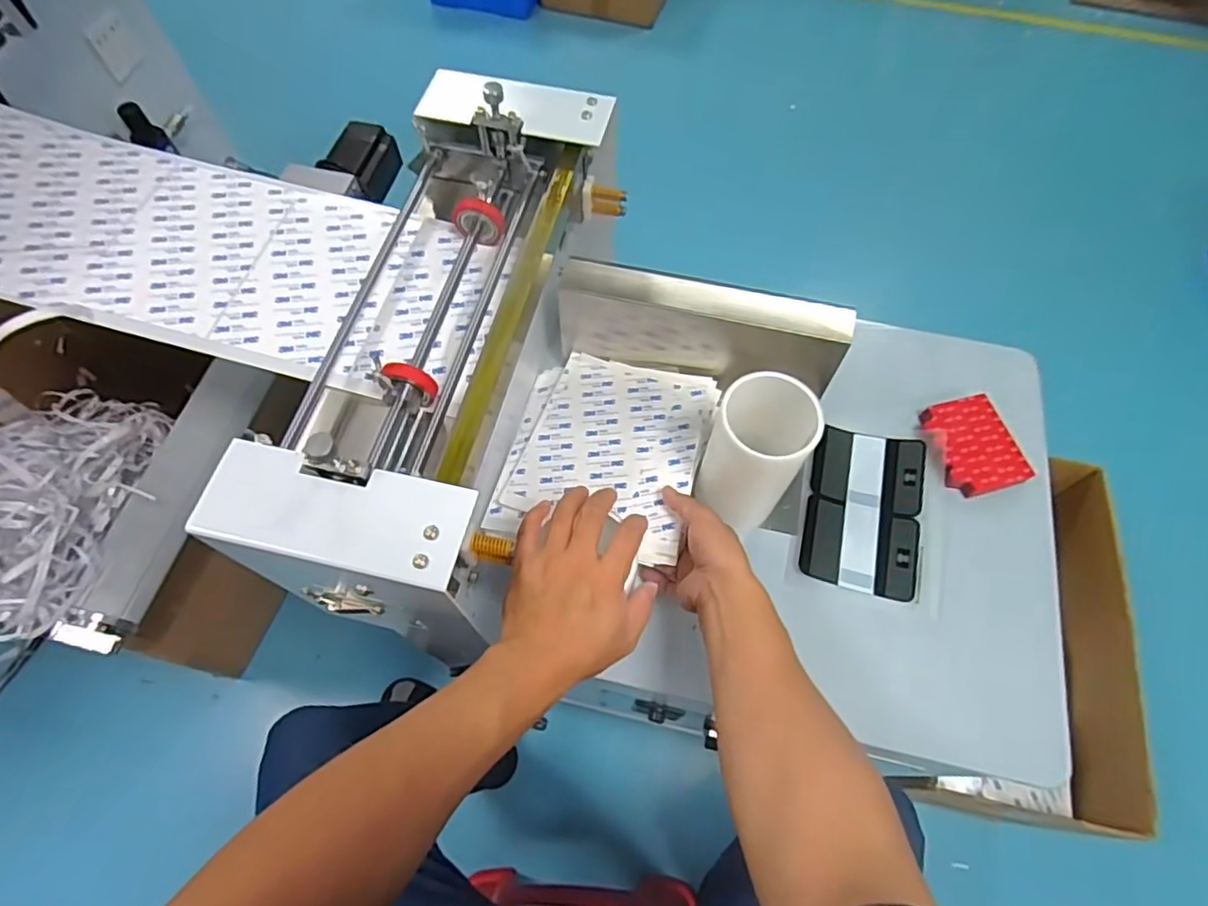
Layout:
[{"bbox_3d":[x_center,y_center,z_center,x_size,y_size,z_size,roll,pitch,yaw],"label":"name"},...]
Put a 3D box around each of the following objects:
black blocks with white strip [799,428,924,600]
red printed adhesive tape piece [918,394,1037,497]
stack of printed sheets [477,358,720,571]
[{"bbox_3d":[0.284,0.059,0.699,0.117,0.017,0.185,14,65,7],"label":"black blocks with white strip"},{"bbox_3d":[0.419,-0.010,0.719,0.090,0.016,0.109,-10,65,-5],"label":"red printed adhesive tape piece"},{"bbox_3d":[0.001,-0.005,0.686,0.206,0.024,0.227,12,58,13],"label":"stack of printed sheets"}]

